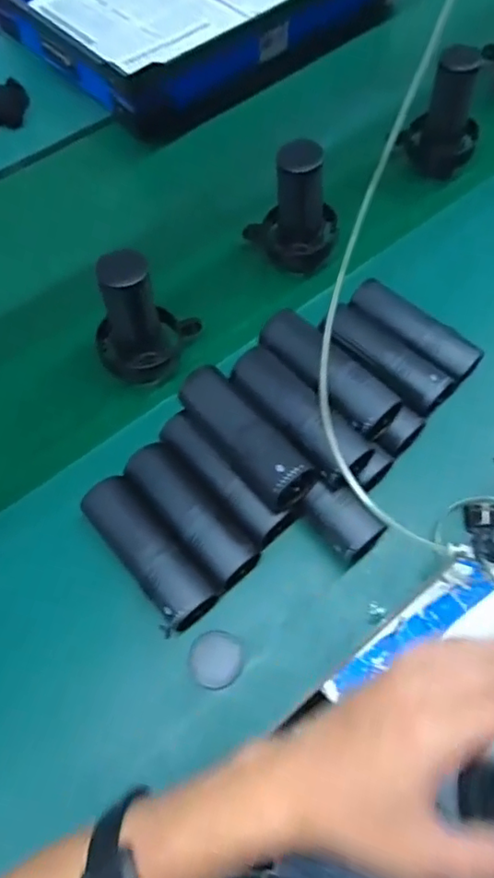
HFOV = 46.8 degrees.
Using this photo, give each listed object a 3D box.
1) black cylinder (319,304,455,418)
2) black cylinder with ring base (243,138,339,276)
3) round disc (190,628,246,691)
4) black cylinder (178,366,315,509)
[{"bbox_3d":[0.153,-0.088,0.657,0.163,0.048,0.066,39,70,19],"label":"black cylinder"},{"bbox_3d":[0.056,-0.283,0.715,0.110,0.149,0.081,0,63,1],"label":"black cylinder with ring base"},{"bbox_3d":[-0.028,0.209,0.542,0.050,0.008,0.050,0,63,1],"label":"round disc"},{"bbox_3d":[-0.006,-0.006,0.569,0.054,0.052,0.165,-37,68,-16],"label":"black cylinder"}]

